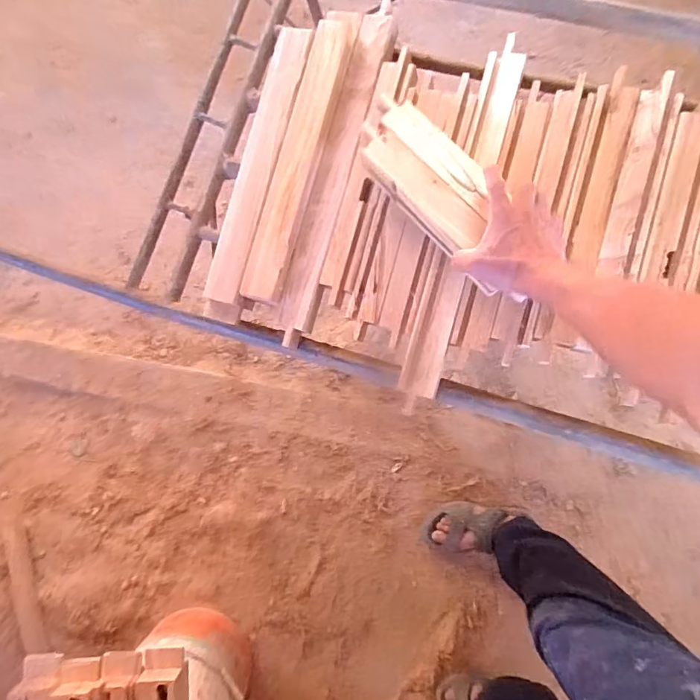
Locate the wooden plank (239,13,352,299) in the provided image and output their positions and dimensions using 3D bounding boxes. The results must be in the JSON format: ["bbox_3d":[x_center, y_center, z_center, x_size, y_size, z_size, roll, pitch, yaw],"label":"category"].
[{"bbox_3d":[-0.077,-0.280,0.686,0.060,0.017,0.423,16,88,3],"label":"wooden plank"}]

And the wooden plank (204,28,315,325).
[{"bbox_3d":[-0.143,-0.267,0.703,0.059,0.022,0.452,15,88,3],"label":"wooden plank"}]

